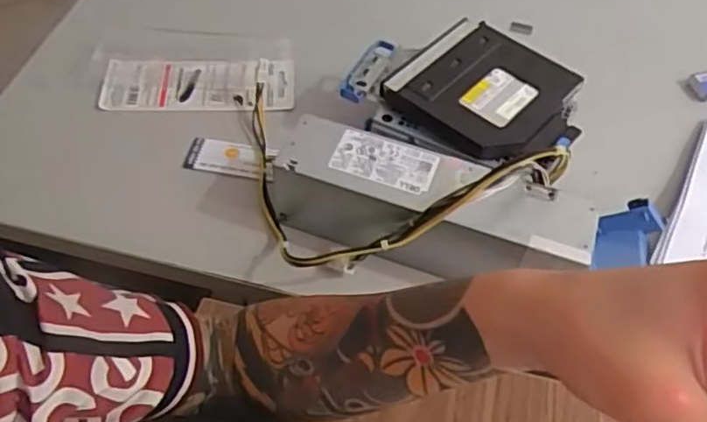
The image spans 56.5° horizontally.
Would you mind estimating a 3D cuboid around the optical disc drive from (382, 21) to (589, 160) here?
[{"bbox_3d":[0.118,-0.110,0.584,0.140,0.018,0.136,35,59,21],"label":"optical disc drive"}]

